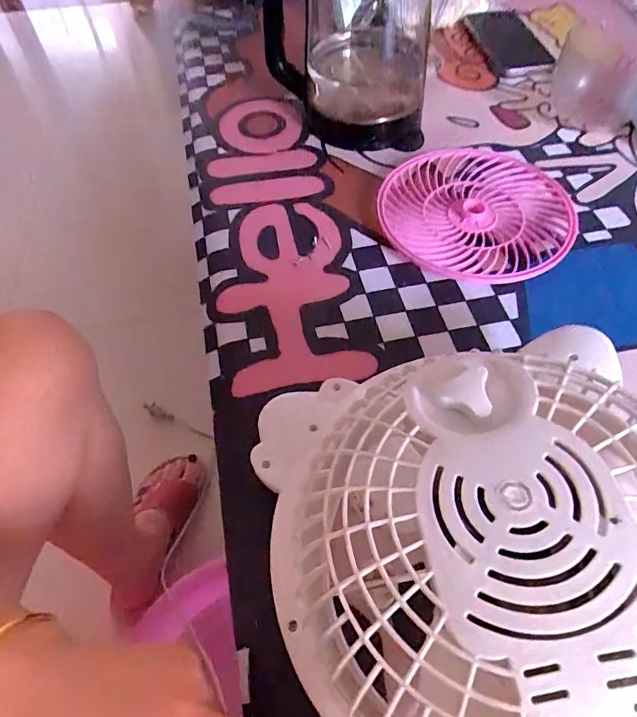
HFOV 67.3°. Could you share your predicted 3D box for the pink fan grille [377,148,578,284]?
[{"bbox_3d":[0.155,-0.148,0.473,0.176,0.014,0.183,-1,57,2],"label":"pink fan grille"}]

